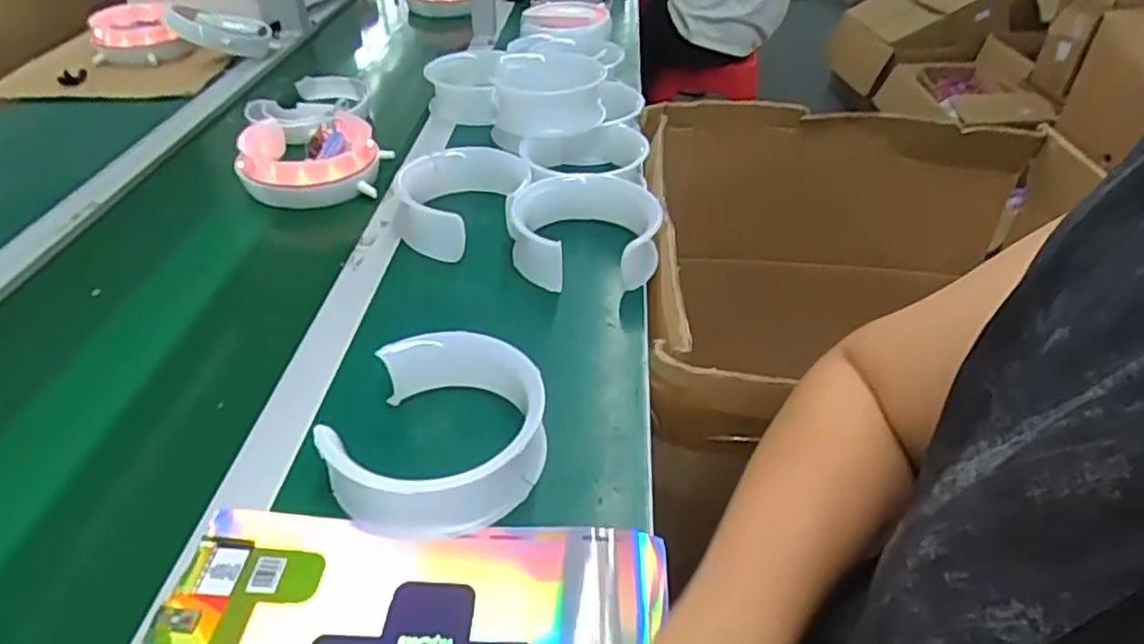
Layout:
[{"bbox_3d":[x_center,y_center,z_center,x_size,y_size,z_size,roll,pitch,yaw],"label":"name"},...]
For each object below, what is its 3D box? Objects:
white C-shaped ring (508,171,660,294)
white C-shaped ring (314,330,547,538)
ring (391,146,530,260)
[{"bbox_3d":[0.013,-0.087,0.681,0.147,0.058,0.130,-2,39,-2],"label":"white C-shaped ring"},{"bbox_3d":[-0.085,0.075,0.480,0.129,0.060,0.138,0,39,0],"label":"white C-shaped ring"},{"bbox_3d":[-0.113,-0.123,0.729,0.134,0.054,0.137,-2,39,-3],"label":"ring"}]

